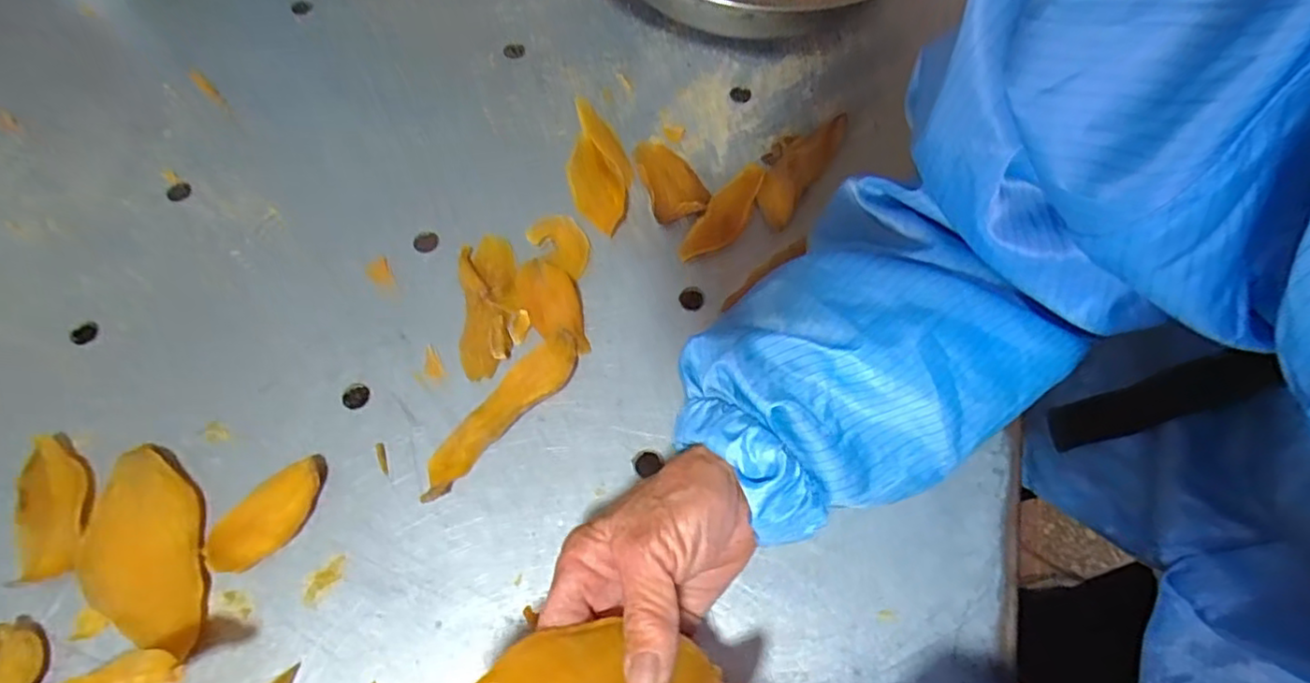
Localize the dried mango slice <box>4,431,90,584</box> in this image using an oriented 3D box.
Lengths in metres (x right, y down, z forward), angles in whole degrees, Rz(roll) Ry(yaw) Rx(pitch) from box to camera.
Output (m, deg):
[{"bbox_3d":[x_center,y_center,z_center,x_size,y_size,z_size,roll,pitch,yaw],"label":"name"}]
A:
[{"bbox_3d":[-0.313,0.085,0.342,0.035,0.010,0.073,-21,69,-10],"label":"dried mango slice"}]

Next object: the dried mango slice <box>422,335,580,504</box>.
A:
[{"bbox_3d":[-0.085,0.039,0.364,0.024,0.016,0.111,41,72,14],"label":"dried mango slice"}]

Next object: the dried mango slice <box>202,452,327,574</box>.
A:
[{"bbox_3d":[-0.199,0.089,0.341,0.064,0.011,0.033,-34,72,-15],"label":"dried mango slice"}]

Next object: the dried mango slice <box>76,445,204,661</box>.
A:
[{"bbox_3d":[-0.258,0.106,0.331,0.057,0.012,0.104,-22,69,-11],"label":"dried mango slice"}]

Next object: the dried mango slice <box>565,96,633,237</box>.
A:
[{"bbox_3d":[-0.036,-0.114,0.429,0.040,0.020,0.093,-1,67,-2],"label":"dried mango slice"}]

